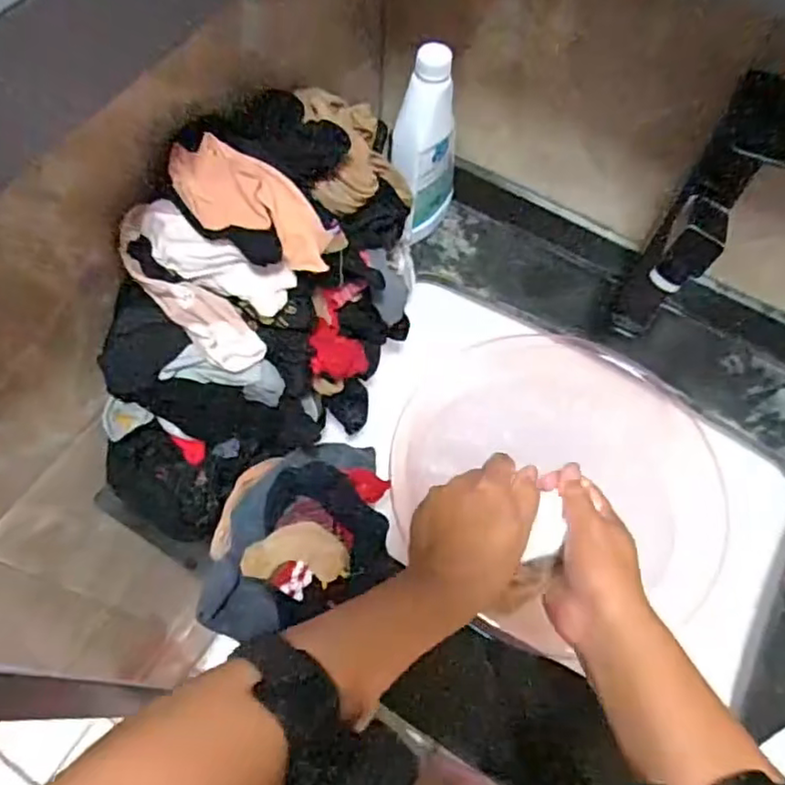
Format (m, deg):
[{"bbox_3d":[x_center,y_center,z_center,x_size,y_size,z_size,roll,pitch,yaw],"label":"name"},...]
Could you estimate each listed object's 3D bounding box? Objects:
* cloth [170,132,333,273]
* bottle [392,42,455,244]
[{"bbox_3d":[-0.096,-0.128,0.440,0.121,0.026,0.057,31,63,-17],"label":"cloth"},{"bbox_3d":[0.035,-0.240,0.641,0.067,0.203,0.080,9,63,1],"label":"bottle"}]

